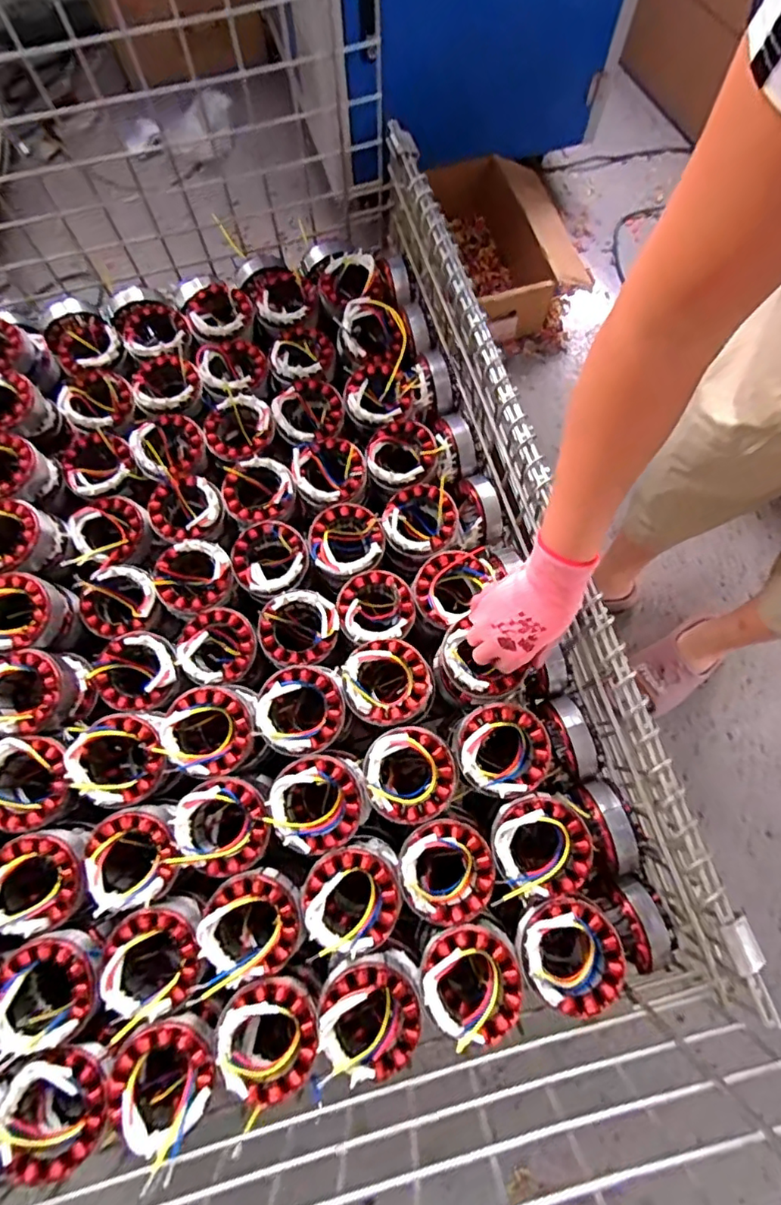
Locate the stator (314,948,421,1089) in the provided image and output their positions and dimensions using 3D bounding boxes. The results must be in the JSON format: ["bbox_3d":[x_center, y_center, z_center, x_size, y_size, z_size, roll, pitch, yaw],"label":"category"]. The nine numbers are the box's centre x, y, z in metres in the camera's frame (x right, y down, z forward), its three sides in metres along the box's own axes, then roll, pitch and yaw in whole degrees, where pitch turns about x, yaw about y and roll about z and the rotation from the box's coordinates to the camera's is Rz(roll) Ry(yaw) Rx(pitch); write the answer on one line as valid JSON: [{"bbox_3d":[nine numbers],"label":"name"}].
[{"bbox_3d":[-0.017,0.349,0.480,0.082,0.070,0.088,3,73,2],"label":"stator"}]

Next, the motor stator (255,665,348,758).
[{"bbox_3d":[-0.087,0.109,0.558,0.083,0.047,0.087,0,73,1],"label":"motor stator"}]

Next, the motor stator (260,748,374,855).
[{"bbox_3d":[-0.067,0.191,0.534,0.088,0.065,0.084,0,73,1],"label":"motor stator"}]

